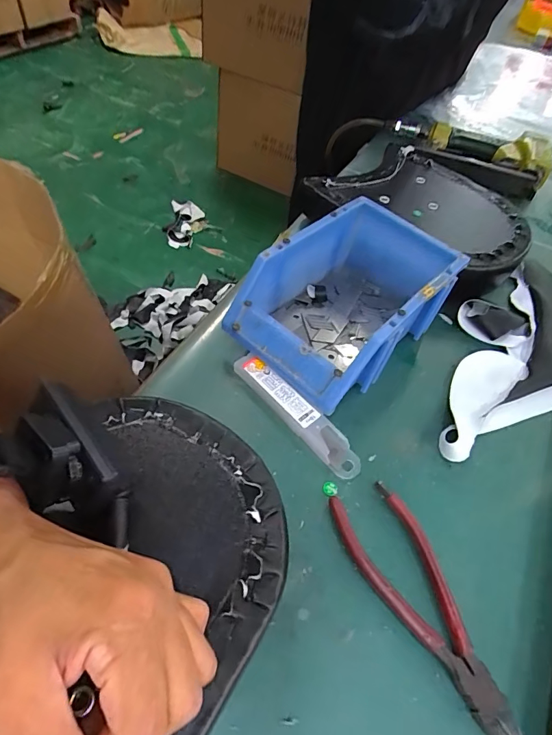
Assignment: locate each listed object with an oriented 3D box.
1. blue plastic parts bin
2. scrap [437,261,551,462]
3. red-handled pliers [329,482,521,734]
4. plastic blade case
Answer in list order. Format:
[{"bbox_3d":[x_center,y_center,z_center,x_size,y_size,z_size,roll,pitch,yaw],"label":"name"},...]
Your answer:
[{"bbox_3d":[0.060,-0.059,0.375,0.123,0.074,0.182,41,58,20],"label":"blue plastic parts bin"},{"bbox_3d":[0.223,-0.015,0.398,0.103,0.019,0.266,21,53,11],"label":"scrap"},{"bbox_3d":[0.091,0.145,0.267,0.050,0.011,0.154,-21,56,-19],"label":"red-handled pliers"},{"bbox_3d":[0.015,0.034,0.339,0.024,0.018,0.126,-35,62,-27],"label":"plastic blade case"}]

